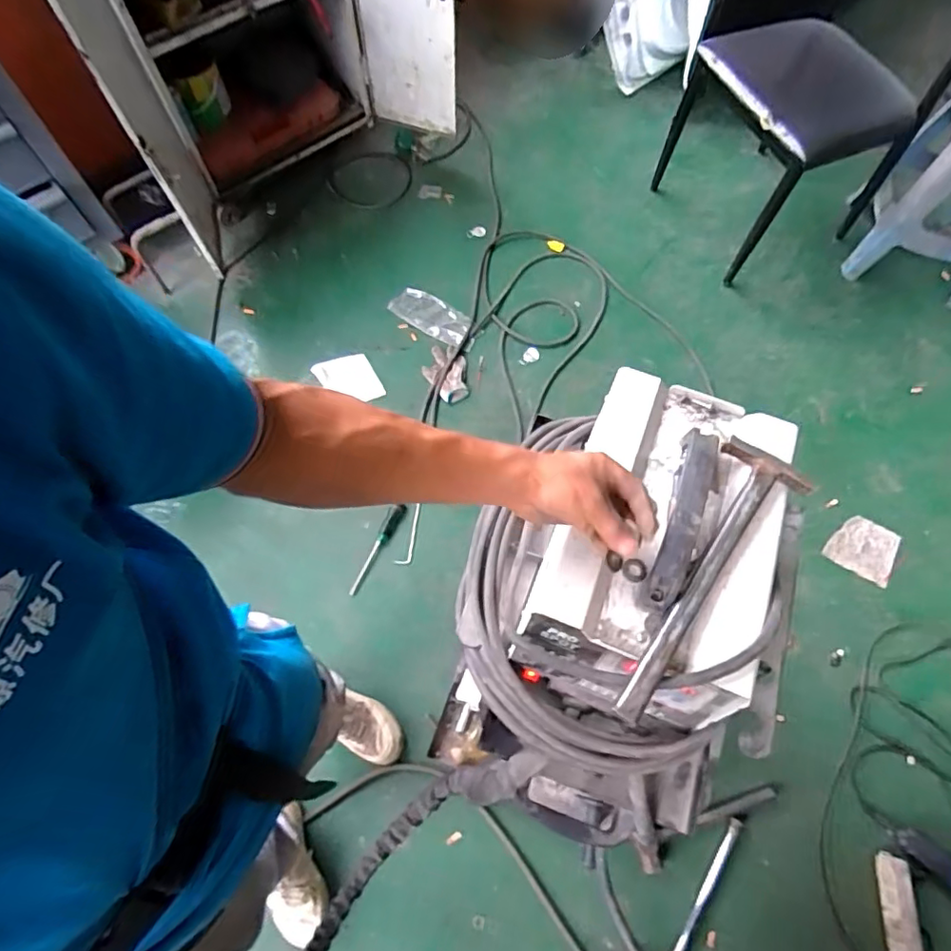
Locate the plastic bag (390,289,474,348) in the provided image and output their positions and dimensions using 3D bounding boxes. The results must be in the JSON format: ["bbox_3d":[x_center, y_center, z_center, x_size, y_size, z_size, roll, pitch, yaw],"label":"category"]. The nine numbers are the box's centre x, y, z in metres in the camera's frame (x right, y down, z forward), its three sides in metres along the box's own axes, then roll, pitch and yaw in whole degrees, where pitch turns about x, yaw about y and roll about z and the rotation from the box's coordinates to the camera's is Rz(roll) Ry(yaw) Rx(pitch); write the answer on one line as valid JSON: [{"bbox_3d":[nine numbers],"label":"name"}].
[{"bbox_3d":[-0.127,-0.470,1.657,0.253,0.021,0.117,32,69,12],"label":"plastic bag"}]

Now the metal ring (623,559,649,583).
[{"bbox_3d":[0.157,0.094,0.554,0.024,0.005,0.024,6,60,-10],"label":"metal ring"}]

